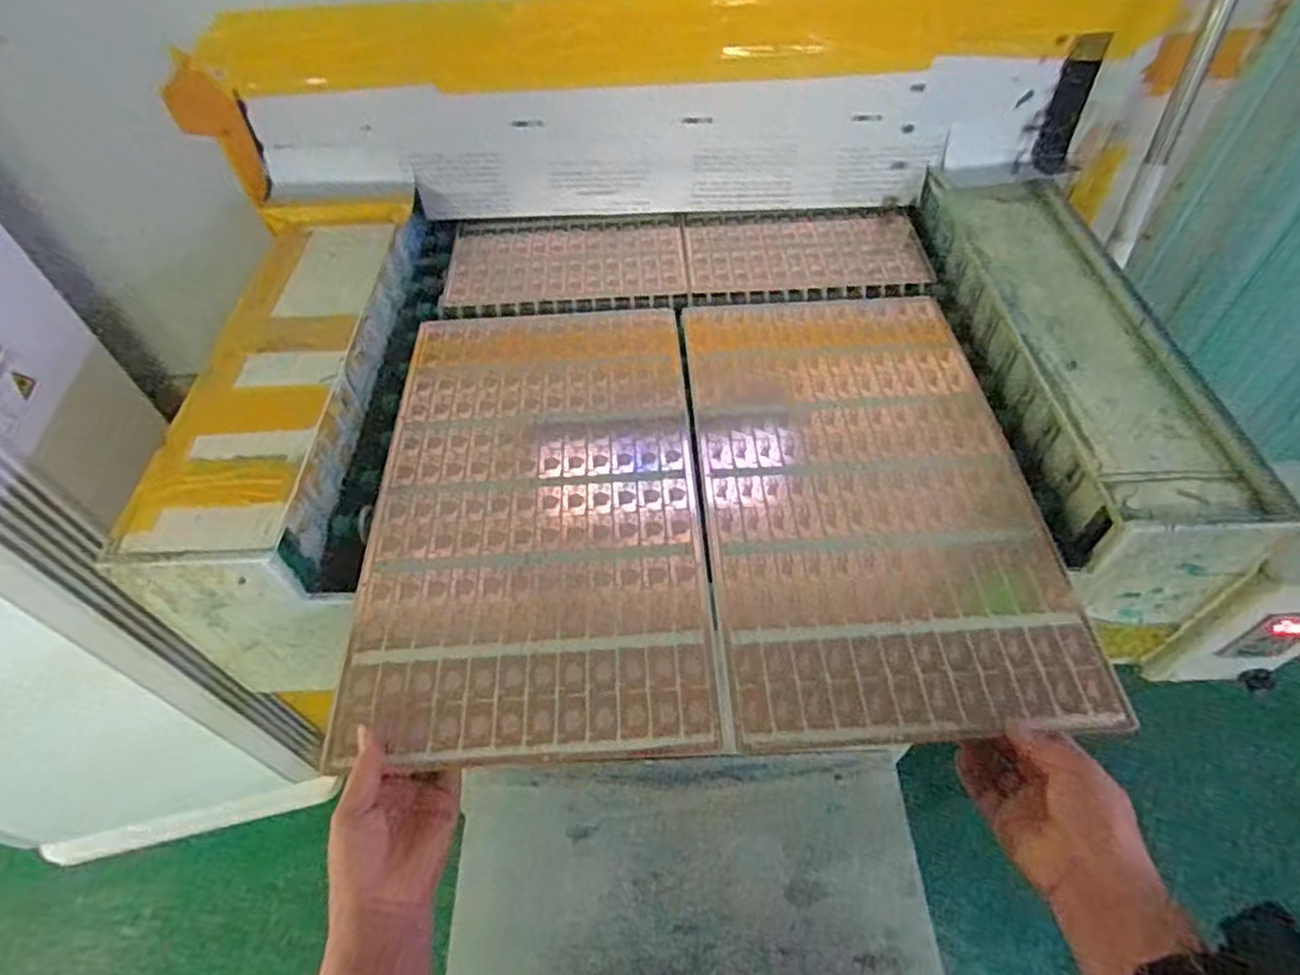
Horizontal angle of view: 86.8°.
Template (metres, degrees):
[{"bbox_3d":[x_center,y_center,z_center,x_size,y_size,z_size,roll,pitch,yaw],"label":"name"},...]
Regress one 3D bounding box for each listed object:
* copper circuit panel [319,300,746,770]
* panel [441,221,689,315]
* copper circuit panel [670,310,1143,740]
[{"bbox_3d":[-0.104,0.000,0.662,0.299,0.010,0.504,-3,53,-1],"label":"copper circuit panel"},{"bbox_3d":[-0.105,-0.294,0.886,0.297,0.011,0.170,-4,52,-2],"label":"panel"},{"bbox_3d":[0.202,-0.015,0.665,0.298,0.010,0.504,-3,52,0],"label":"copper circuit panel"}]

